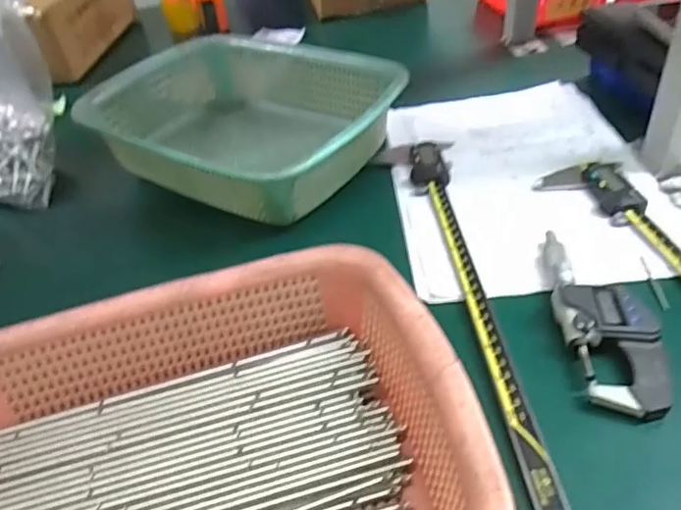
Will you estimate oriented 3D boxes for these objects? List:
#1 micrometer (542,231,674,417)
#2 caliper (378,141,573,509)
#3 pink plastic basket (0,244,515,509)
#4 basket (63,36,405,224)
[{"bbox_3d":[0.174,0.037,0.375,0.060,0.019,0.147,3,42,11],"label":"micrometer"},{"bbox_3d":[0.087,0.015,0.424,0.060,0.016,0.377,-7,41,0],"label":"caliper"},{"bbox_3d":[-0.081,0.111,0.293,0.286,0.074,0.218,-15,42,-8],"label":"pink plastic basket"},{"bbox_3d":[-0.094,-0.140,0.580,0.276,0.075,0.220,21,48,28],"label":"basket"}]

